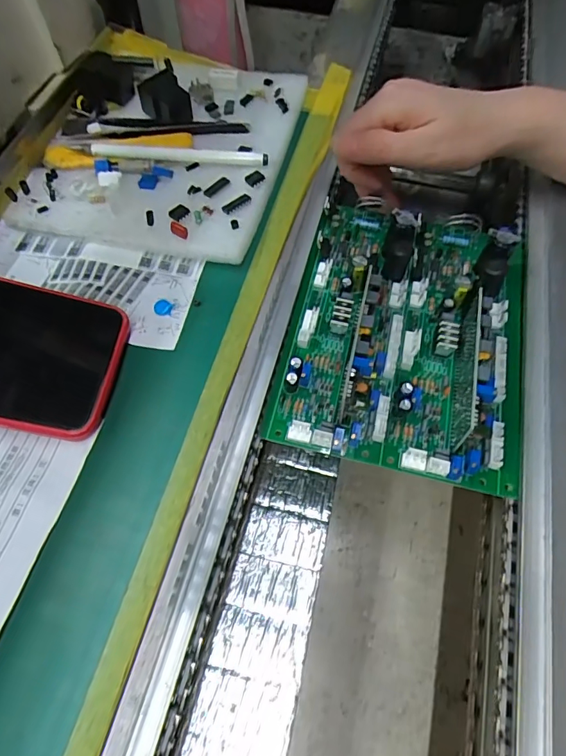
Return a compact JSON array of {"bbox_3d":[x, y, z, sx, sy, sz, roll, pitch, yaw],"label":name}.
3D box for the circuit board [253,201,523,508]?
[{"bbox_3d":[0.074,-0.036,0.265,0.132,0.035,0.175,14,64,4],"label":"circuit board"}]

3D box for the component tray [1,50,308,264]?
[{"bbox_3d":[-0.082,-0.163,0.316,0.161,0.022,0.178,14,64,4],"label":"component tray"}]

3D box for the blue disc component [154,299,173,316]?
[{"bbox_3d":[-0.070,-0.042,0.269,0.010,0.004,0.010,12,64,3],"label":"blue disc component"}]

